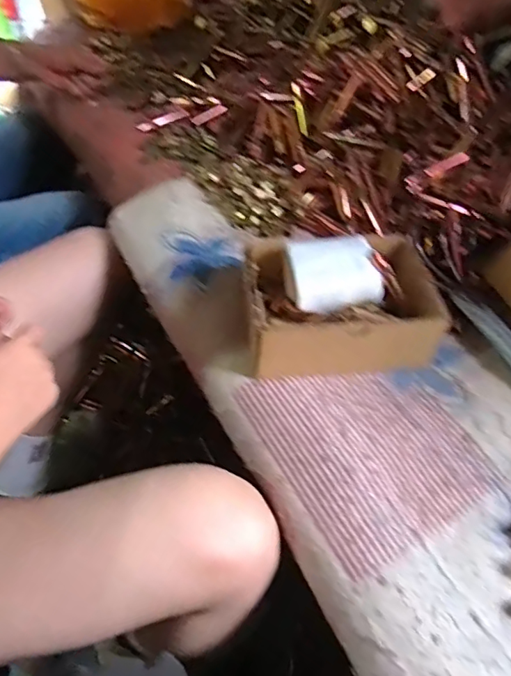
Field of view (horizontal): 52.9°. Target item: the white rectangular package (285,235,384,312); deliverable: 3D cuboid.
[{"bbox_3d":[0.081,-0.067,0.512,0.089,0.031,0.072,-10,83,0],"label":"white rectangular package"}]

